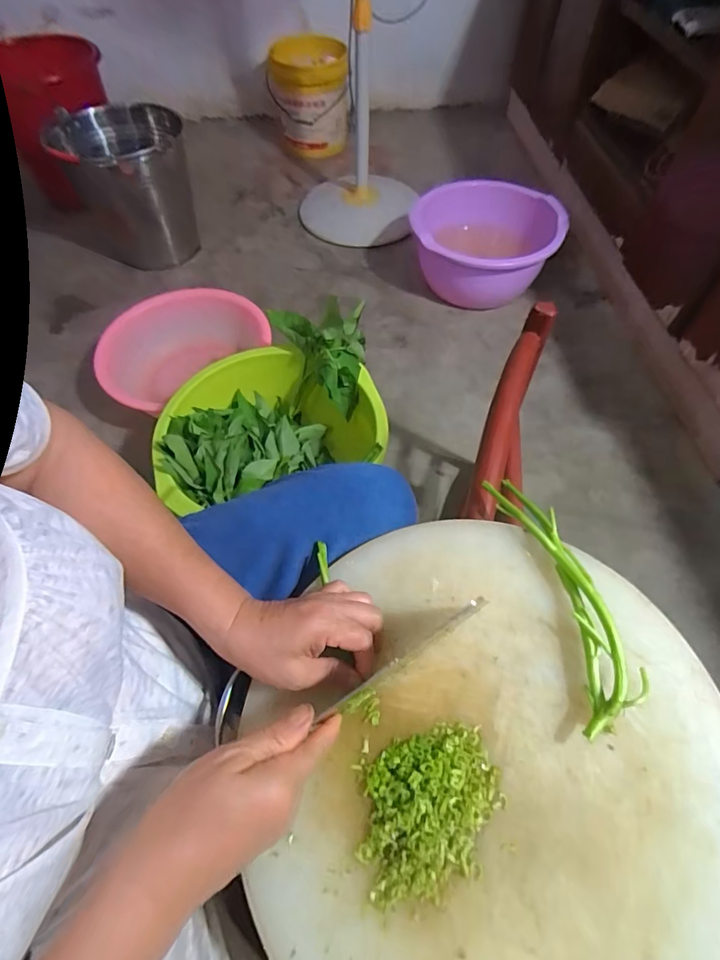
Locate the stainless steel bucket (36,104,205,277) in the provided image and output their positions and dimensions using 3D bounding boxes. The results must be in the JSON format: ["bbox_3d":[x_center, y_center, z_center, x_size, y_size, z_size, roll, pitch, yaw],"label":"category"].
[{"bbox_3d":[-0.599,-0.763,1.237,0.295,0.345,0.291,0,59,1],"label":"stainless steel bucket"}]

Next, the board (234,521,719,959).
[{"bbox_3d":[0.097,0.208,0.337,0.340,0.022,0.353,0,59,1],"label":"board"}]

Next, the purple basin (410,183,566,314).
[{"bbox_3d":[0.311,-0.595,1.196,0.356,0.201,0.324,12,60,8],"label":"purple basin"}]

